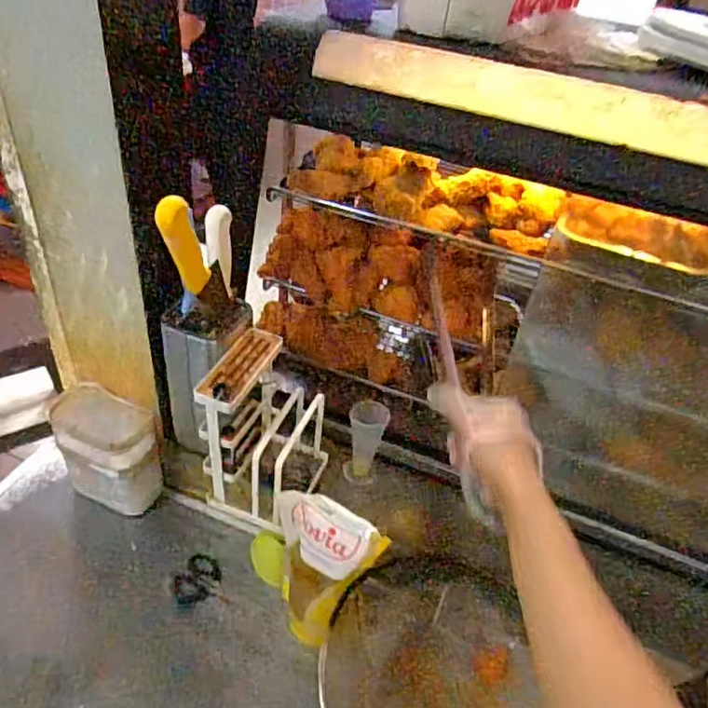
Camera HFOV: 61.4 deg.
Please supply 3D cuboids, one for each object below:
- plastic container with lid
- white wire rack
[{"bbox_3d":[-0.370,0.148,0.892,0.158,0.166,0.091,25,43,20],"label":"plastic container with lid"},{"bbox_3d":[-0.113,0.102,0.791,0.134,0.211,0.170,16,40,10],"label":"white wire rack"}]

